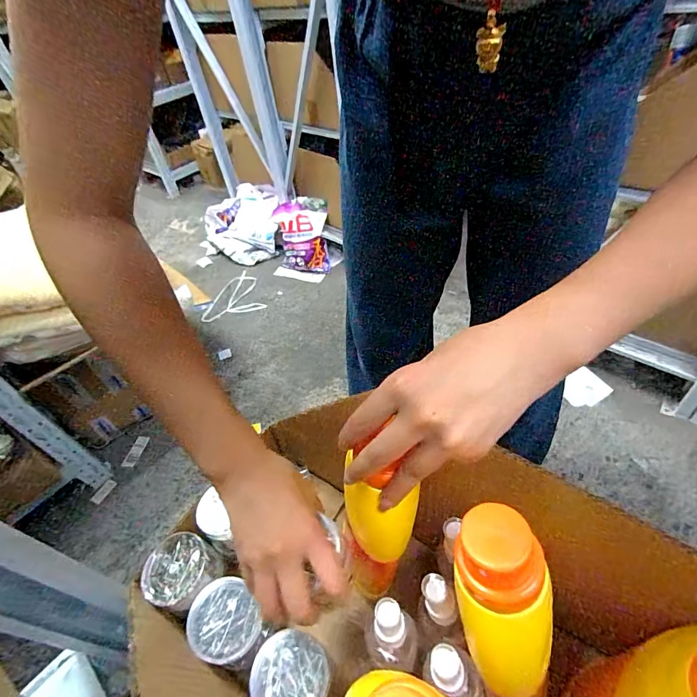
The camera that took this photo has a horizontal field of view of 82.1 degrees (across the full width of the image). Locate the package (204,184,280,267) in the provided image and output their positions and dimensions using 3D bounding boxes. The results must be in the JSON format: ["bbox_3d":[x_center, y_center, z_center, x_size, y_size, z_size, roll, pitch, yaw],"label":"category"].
[{"bbox_3d":[-0.474,-0.554,1.795,0.329,0.214,0.357,-22,46,-11],"label":"package"}]

